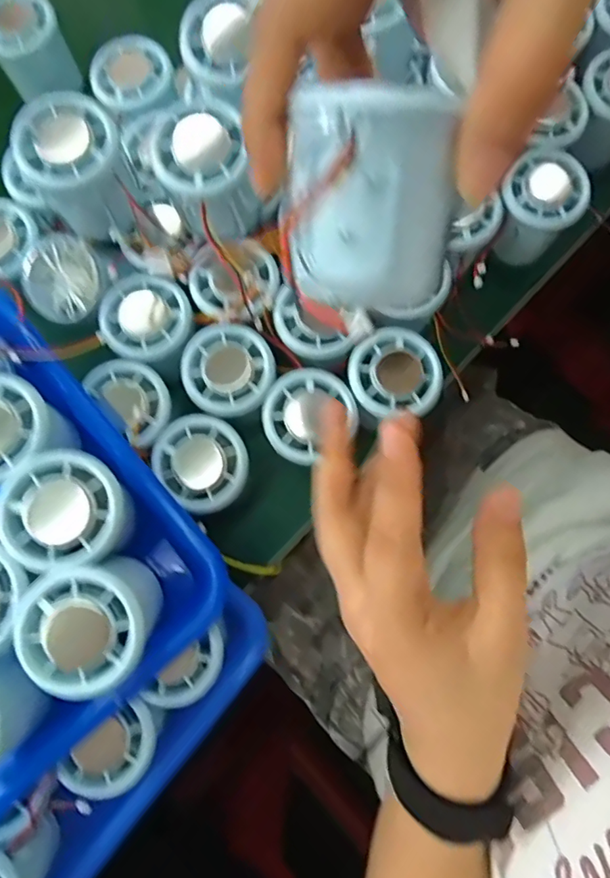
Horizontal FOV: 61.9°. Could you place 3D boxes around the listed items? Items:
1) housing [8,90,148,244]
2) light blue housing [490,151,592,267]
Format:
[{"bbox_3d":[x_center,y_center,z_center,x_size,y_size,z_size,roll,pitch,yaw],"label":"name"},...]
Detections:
[{"bbox_3d":[-0.131,-0.157,0.309,0.056,0.067,0.057,-14,79,-2],"label":"housing"},{"bbox_3d":[0.159,-0.159,0.357,0.057,0.047,0.068,33,81,7],"label":"light blue housing"}]

